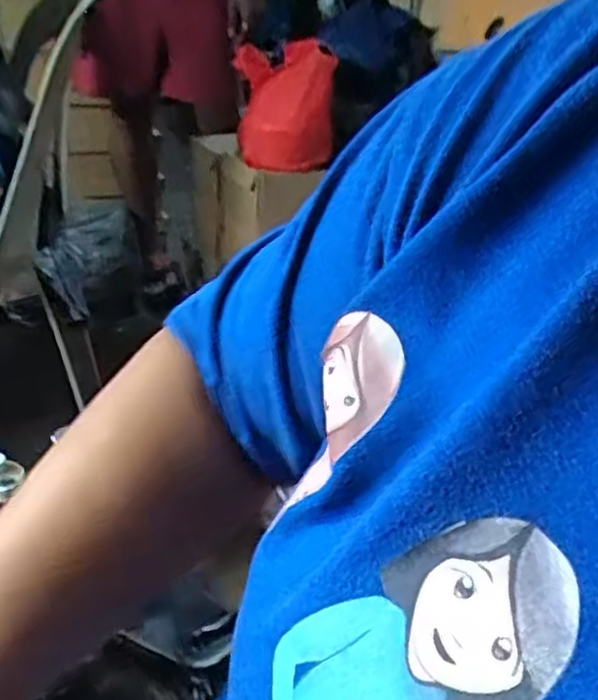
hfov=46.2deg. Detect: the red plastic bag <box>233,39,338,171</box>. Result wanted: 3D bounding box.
[{"bbox_3d":[-0.021,-0.385,1.094,0.147,0.178,0.111,3,29,-5],"label":"red plastic bag"}]

